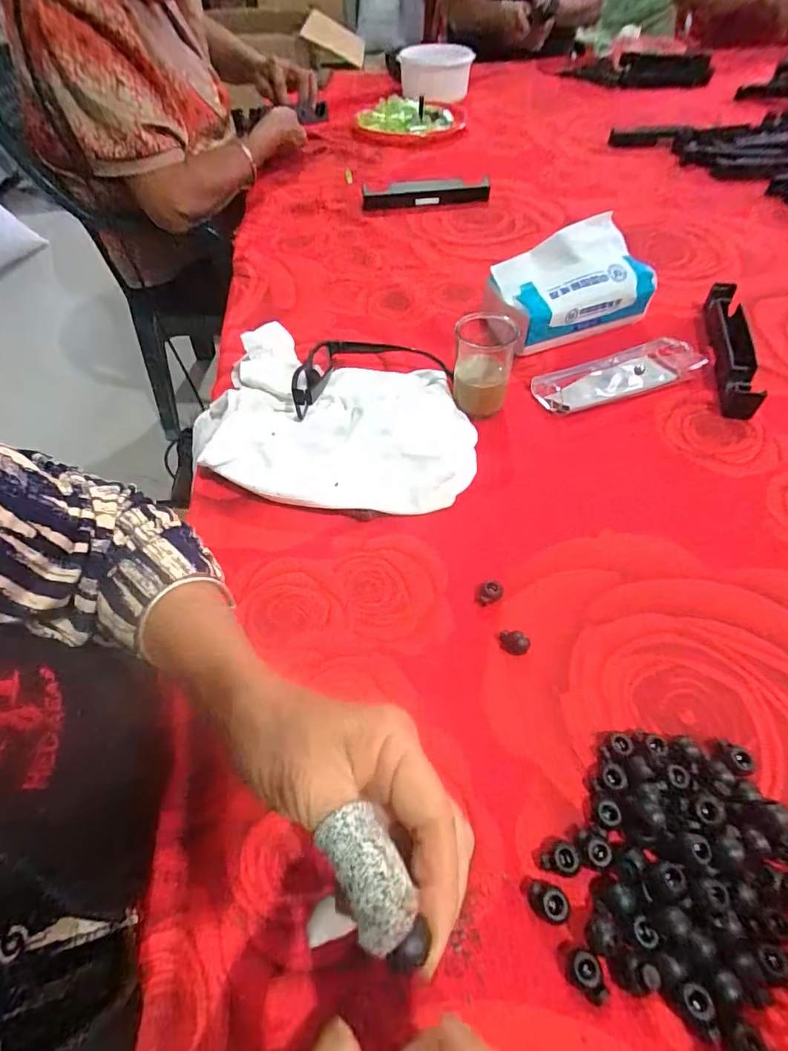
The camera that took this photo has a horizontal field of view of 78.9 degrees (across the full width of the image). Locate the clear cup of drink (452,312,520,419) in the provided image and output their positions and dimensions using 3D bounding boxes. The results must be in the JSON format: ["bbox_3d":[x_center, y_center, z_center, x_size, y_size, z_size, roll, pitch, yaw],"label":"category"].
[{"bbox_3d":[0.081,-0.143,0.435,0.051,0.077,0.048,-2,54,3],"label":"clear cup of drink"}]

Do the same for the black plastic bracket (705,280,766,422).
[{"bbox_3d":[0.334,-0.180,0.475,0.029,0.023,0.200,11,55,12],"label":"black plastic bracket"}]

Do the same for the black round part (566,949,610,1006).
[{"bbox_3d":[0.087,0.204,0.217,0.013,0.011,0.018,-10,54,-3],"label":"black round part"}]

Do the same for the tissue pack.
[{"bbox_3d":[0.180,-0.250,0.503,0.172,0.084,0.080,-21,55,-10],"label":"tissue pack"}]

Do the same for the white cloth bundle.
[{"bbox_3d":[-0.057,-0.092,0.425,0.257,0.056,0.170,5,54,9],"label":"white cloth bundle"}]

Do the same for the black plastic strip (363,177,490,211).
[{"bbox_3d":[0.048,-0.524,0.755,0.193,0.025,0.051,-2,53,0],"label":"black plastic strip"}]

